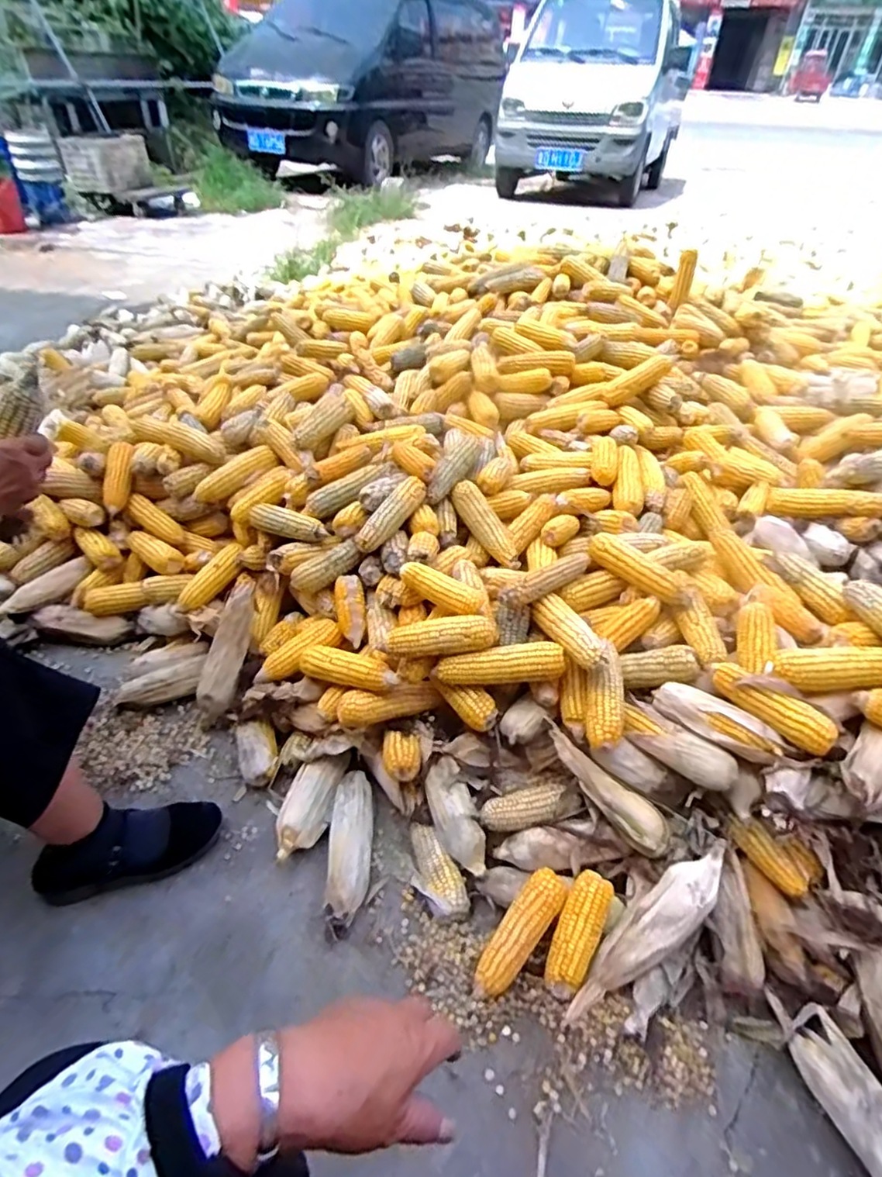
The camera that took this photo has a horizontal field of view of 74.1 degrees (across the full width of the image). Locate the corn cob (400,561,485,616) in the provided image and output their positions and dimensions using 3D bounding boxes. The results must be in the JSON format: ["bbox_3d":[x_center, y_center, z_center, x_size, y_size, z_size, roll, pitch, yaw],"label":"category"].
[{"bbox_3d":[0.000,0.004,0.887,0.141,0.050,0.047,31,50,27],"label":"corn cob"}]

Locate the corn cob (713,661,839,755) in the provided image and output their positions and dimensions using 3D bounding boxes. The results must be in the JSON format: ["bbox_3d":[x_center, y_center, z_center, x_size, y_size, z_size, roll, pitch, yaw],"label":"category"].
[{"bbox_3d":[0.420,0.149,0.746,0.045,0.045,0.157,-33,53,-32],"label":"corn cob"}]

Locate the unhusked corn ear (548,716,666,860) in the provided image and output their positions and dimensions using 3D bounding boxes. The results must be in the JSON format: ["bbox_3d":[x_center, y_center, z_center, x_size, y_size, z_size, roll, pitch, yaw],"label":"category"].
[{"bbox_3d":[0.218,0.271,0.797,0.054,0.042,0.218,-33,68,-32],"label":"unhusked corn ear"}]

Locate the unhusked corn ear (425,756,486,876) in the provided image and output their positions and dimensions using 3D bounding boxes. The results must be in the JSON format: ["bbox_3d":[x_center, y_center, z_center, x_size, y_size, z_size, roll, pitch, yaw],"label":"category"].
[{"bbox_3d":[0.021,0.321,0.825,0.061,0.040,0.159,-14,62,-17],"label":"unhusked corn ear"}]

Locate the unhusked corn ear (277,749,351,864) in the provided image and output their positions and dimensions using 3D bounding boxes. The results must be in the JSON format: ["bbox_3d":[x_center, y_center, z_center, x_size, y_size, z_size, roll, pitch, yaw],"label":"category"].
[{"bbox_3d":[-0.195,0.323,0.875,0.069,0.058,0.167,10,43,8],"label":"unhusked corn ear"}]

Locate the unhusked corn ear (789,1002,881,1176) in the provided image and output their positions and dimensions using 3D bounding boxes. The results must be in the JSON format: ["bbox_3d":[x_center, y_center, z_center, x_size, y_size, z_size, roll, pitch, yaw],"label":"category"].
[{"bbox_3d":[0.451,0.566,0.624,0.065,0.075,0.185,-21,48,-23],"label":"unhusked corn ear"}]

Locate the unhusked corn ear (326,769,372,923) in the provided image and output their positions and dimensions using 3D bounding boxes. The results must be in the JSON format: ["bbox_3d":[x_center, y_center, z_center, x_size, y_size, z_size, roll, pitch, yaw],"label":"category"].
[{"bbox_3d":[-0.129,0.364,0.834,0.061,0.057,0.205,-1,43,-3],"label":"unhusked corn ear"}]

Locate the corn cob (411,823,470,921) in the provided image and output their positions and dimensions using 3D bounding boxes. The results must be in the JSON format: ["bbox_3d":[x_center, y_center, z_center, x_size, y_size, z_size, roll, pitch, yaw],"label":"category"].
[{"bbox_3d":[-0.012,0.392,0.812,0.057,0.048,0.135,-23,49,-25],"label":"corn cob"}]

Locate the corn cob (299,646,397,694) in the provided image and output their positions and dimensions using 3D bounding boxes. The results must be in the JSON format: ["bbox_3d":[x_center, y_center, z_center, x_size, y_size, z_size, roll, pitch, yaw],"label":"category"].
[{"bbox_3d":[-0.142,0.122,0.891,0.172,0.054,0.046,18,45,16],"label":"corn cob"}]

